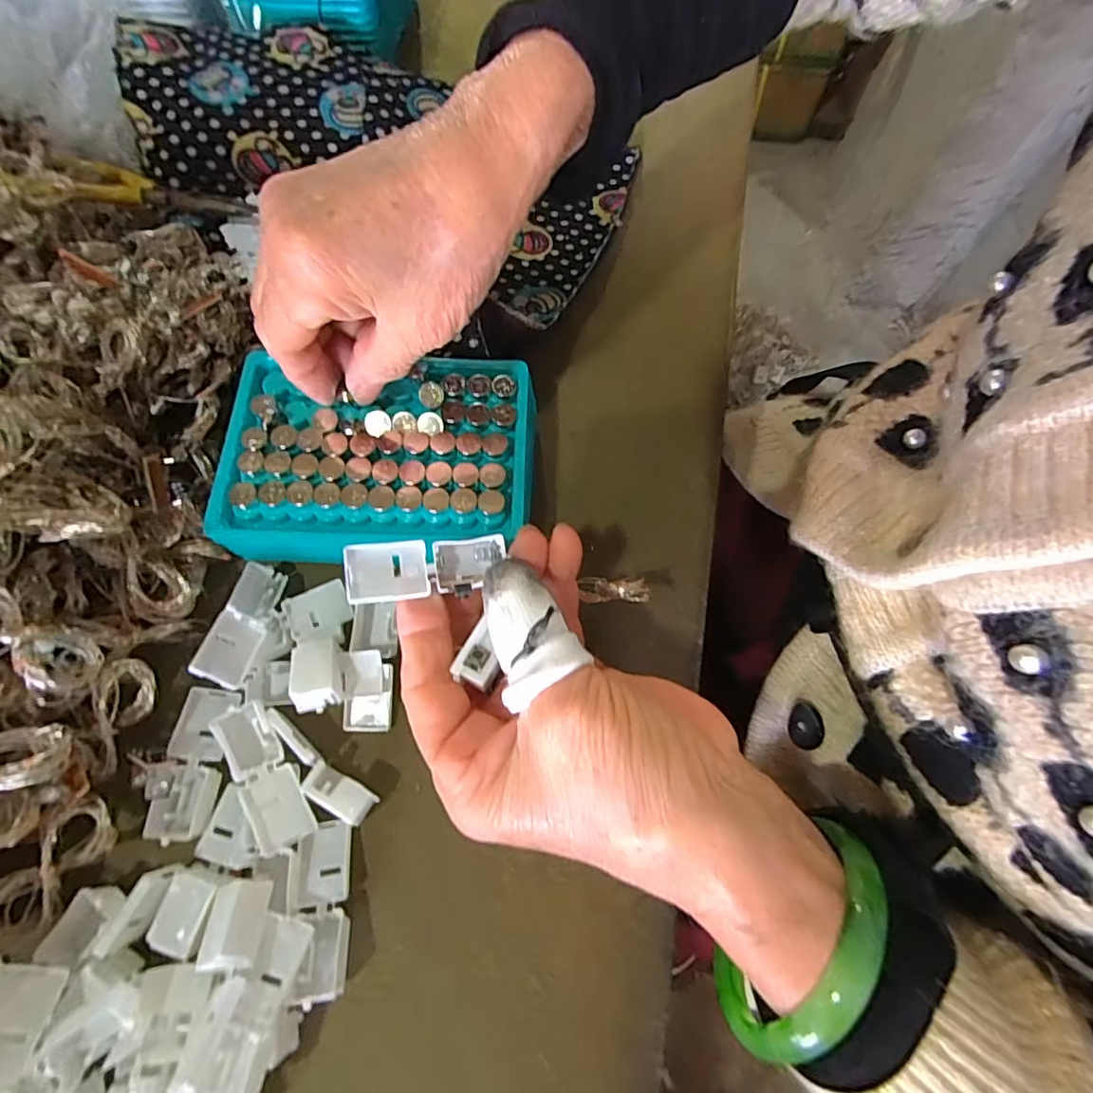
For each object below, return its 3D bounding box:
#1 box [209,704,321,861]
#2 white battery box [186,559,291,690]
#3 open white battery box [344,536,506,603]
[{"bbox_3d":[-0.110,0.088,0.214,0.023,0.012,0.057,-31,72,-14],"label":"box"},{"bbox_3d":[-0.127,0.032,0.228,0.019,0.011,0.057,36,33,-29],"label":"white battery box"},{"bbox_3d":[-0.042,0.008,0.194,0.054,0.012,0.021,-7,67,-21],"label":"open white battery box"}]

